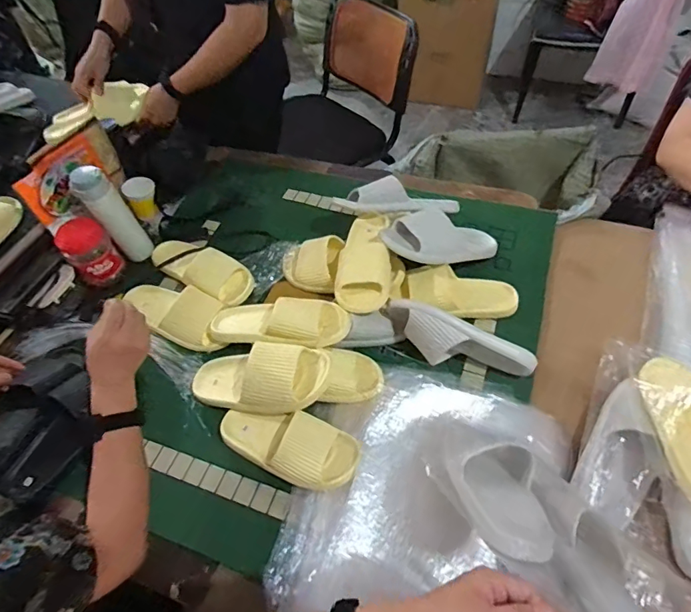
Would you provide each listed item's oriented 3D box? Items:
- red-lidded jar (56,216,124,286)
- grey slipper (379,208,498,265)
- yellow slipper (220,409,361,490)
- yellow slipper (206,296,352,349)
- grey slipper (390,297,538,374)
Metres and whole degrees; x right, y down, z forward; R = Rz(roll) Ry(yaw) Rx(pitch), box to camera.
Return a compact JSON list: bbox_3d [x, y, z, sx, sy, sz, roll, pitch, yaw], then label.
[{"bbox_3d":[-0.543,-0.117,0.989,0.090,0.112,0.094,-2,54,2],"label":"red-lidded jar"},{"bbox_3d":[0.198,-0.128,0.901,0.251,0.062,0.102,3,51,-24],"label":"grey slipper"},{"bbox_3d":[-0.099,0.217,0.739,0.241,0.067,0.094,16,57,15],"label":"yellow slipper"},{"bbox_3d":[-0.127,0.027,0.856,0.265,0.067,0.098,0,53,22],"label":"yellow slipper"},{"bbox_3d":[0.191,0.066,0.796,0.256,0.080,0.068,22,58,4],"label":"grey slipper"}]

